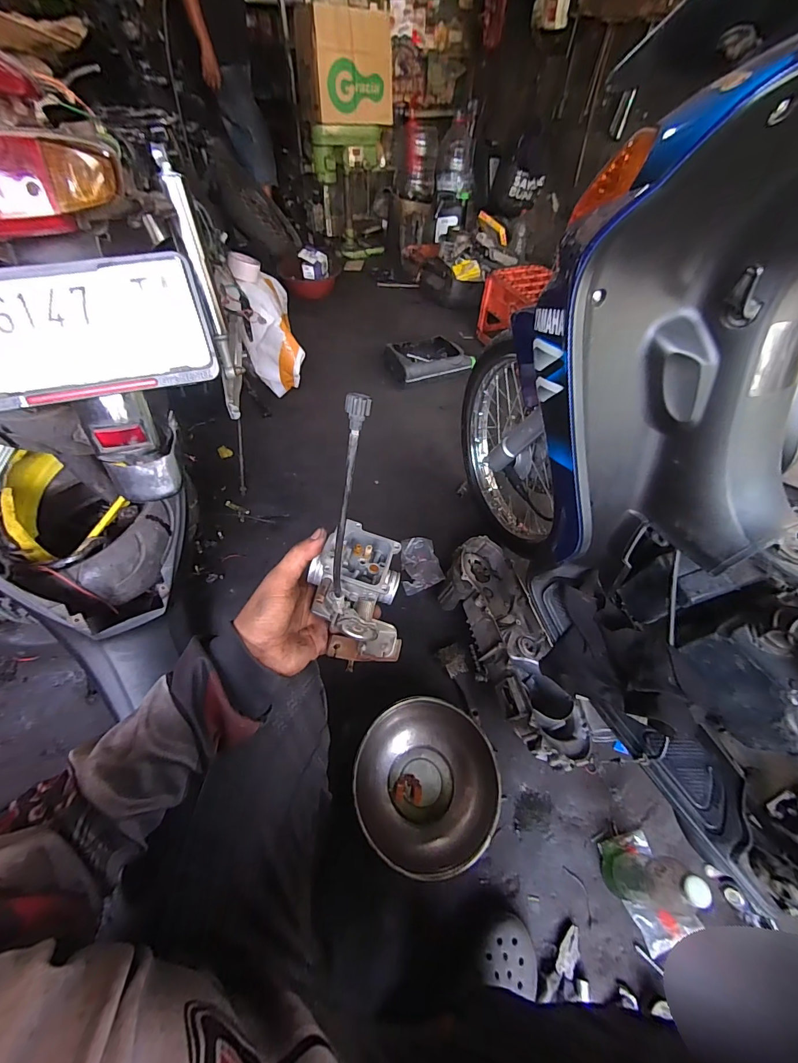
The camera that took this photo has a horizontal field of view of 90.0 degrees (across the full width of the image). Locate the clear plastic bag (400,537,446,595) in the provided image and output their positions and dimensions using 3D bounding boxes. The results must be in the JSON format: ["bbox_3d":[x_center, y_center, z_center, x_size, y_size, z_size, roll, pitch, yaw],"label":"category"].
[{"bbox_3d":[0.050,0.081,0.996,0.101,0.040,0.137,-10,51,-11],"label":"clear plastic bag"}]

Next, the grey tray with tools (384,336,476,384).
[{"bbox_3d":[0.104,-0.661,1.520,0.327,0.091,0.184,-17,53,-16],"label":"grey tray with tools"}]

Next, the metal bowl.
[{"bbox_3d":[0.045,0.445,0.706,0.233,0.113,0.243,1,50,-1],"label":"metal bowl"}]

